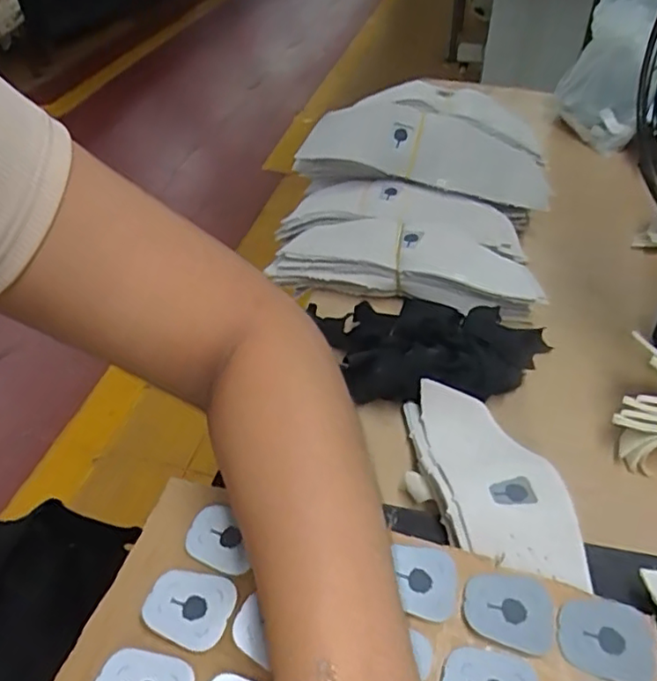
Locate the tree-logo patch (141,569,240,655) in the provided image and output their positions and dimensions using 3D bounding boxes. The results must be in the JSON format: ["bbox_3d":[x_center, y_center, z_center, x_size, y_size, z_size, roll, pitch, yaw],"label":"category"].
[{"bbox_3d":[-0.064,0.121,0.282,0.039,0.004,0.032,14,45,17],"label":"tree-logo patch"}]

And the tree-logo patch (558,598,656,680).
[{"bbox_3d":[0.121,0.128,0.266,0.040,0.004,0.035,11,45,14],"label":"tree-logo patch"}]

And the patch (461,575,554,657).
[{"bbox_3d":[0.081,0.120,0.275,0.039,0.004,0.032,13,45,16],"label":"patch"}]

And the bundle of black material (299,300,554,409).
[{"bbox_3d":[0.077,0.006,0.430,0.164,0.045,0.091,-1,43,2],"label":"bundle of black material"}]

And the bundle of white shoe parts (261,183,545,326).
[{"bbox_3d":[0.059,-0.079,0.516,0.231,0.053,0.122,14,45,17],"label":"bundle of white shoe parts"}]

